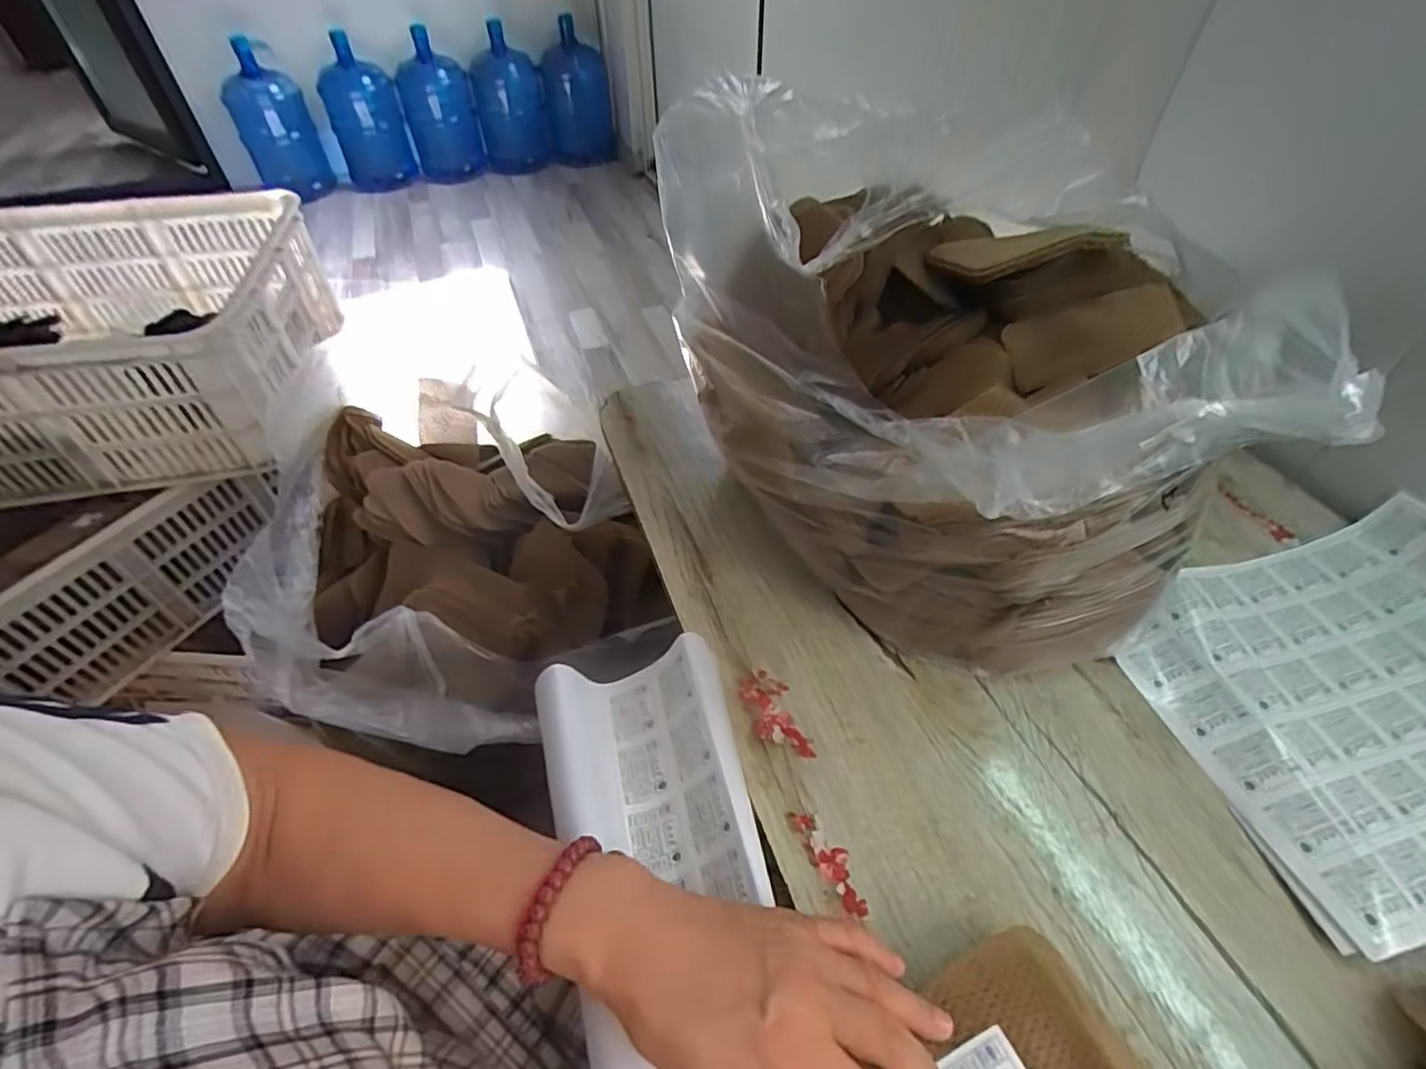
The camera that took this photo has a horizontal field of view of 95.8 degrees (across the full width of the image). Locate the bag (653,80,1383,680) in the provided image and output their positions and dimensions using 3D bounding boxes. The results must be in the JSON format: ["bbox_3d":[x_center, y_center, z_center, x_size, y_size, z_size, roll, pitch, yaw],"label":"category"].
[{"bbox_3d":[0.159,-0.118,0.472,0.318,0.256,0.431,-28,53,-21],"label":"bag"}]

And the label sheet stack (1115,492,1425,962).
[{"bbox_3d":[0.471,0.087,0.433,0.314,0.094,0.262,-10,49,-9],"label":"label sheet stack"}]

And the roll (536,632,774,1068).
[{"bbox_3d":[-0.026,0.217,0.363,0.116,0.085,0.326,-10,42,-9],"label":"roll"}]

